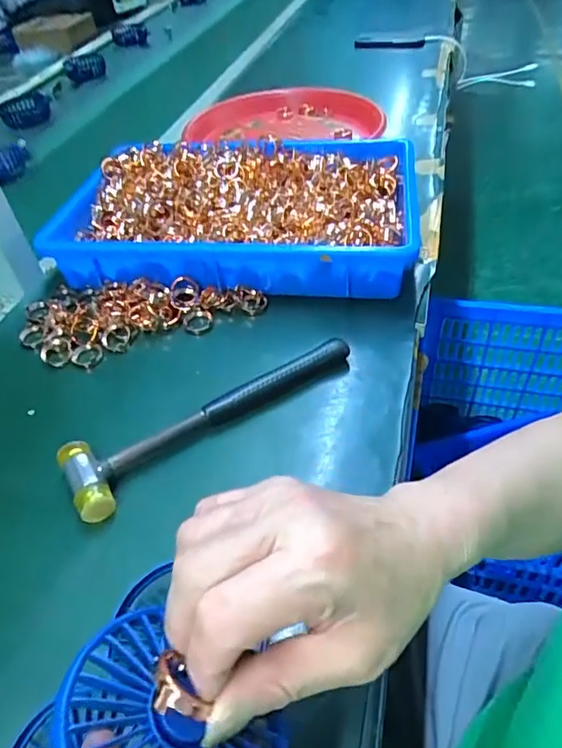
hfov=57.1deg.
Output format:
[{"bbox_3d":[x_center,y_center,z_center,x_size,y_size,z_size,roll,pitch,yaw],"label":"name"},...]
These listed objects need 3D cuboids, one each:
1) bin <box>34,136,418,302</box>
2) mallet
[{"bbox_3d":[-0.044,-0.174,0.570,0.362,0.072,0.230,1,47,6],"label":"bin"},{"bbox_3d":[-0.053,0.027,0.411,0.240,0.024,0.059,-31,51,-22],"label":"mallet"}]

